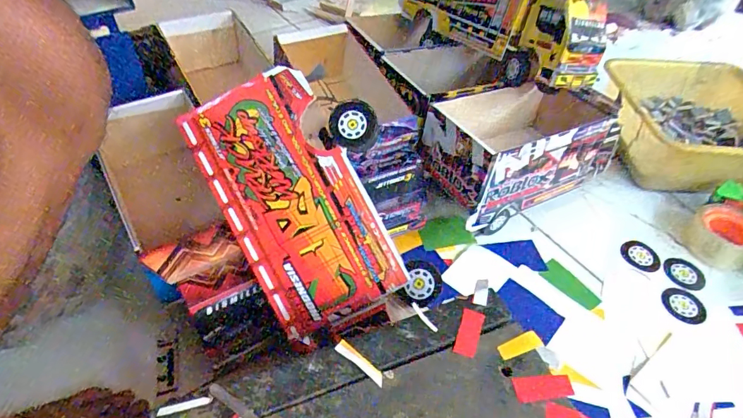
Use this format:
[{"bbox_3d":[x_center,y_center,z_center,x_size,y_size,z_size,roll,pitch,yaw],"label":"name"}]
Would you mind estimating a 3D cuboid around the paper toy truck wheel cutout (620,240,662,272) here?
[{"bbox_3d":[0.404,0.072,0.674,0.049,0.007,0.055,-37,59,-18],"label":"paper toy truck wheel cutout"}]

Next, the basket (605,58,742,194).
[{"bbox_3d":[0.552,-0.141,0.792,0.254,0.137,0.260,0,47,-2],"label":"basket"}]

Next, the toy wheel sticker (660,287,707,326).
[{"bbox_3d":[0.432,0.132,0.618,0.056,0.004,0.051,36,55,28],"label":"toy wheel sticker"}]

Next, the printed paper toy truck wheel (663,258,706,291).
[{"bbox_3d":[0.456,0.094,0.652,0.055,0.007,0.046,17,48,14],"label":"printed paper toy truck wheel"}]

